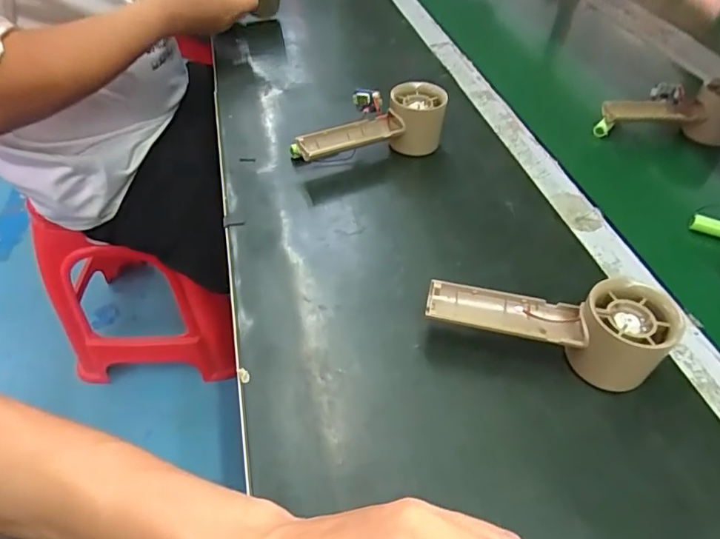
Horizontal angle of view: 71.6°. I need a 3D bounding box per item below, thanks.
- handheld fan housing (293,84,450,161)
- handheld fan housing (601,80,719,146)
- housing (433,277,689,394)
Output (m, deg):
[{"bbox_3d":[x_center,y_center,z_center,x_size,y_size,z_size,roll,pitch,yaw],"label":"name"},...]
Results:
[{"bbox_3d":[0.011,-0.140,0.506,0.155,0.060,0.056,-13,48,-15],"label":"handheld fan housing"},{"bbox_3d":[0.352,-0.179,0.561,0.146,0.047,0.056,3,46,0],"label":"handheld fan housing"},{"bbox_3d":[0.127,0.034,0.345,0.156,0.059,0.049,15,48,12],"label":"housing"}]

